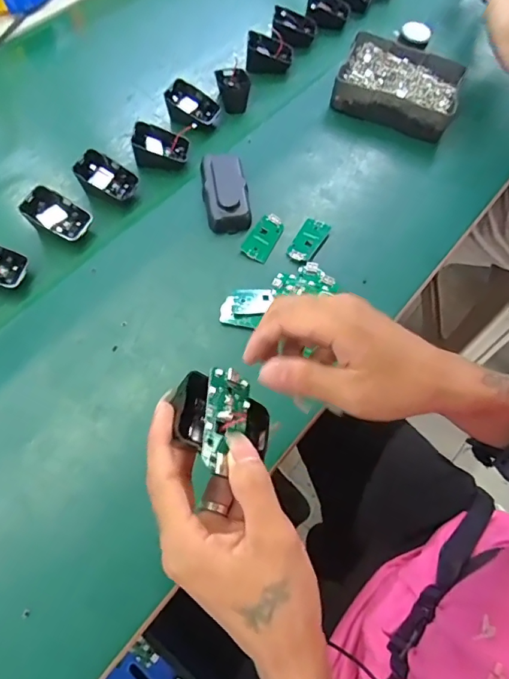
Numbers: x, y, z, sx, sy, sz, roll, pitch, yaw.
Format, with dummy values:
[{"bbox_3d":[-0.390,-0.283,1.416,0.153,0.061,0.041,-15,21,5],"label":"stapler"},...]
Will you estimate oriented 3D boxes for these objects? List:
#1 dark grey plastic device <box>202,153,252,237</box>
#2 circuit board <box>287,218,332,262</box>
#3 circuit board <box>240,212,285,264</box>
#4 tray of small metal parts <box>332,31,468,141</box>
[{"bbox_3d":[-0.034,-0.176,0.542,0.050,0.024,0.103,-9,65,-7],"label":"dark grey plastic device"},{"bbox_3d":[0.062,-0.115,0.533,0.030,0.005,0.061,29,67,11],"label":"circuit board"},{"bbox_3d":[0.011,-0.118,0.531,0.031,0.004,0.065,25,66,9],"label":"circuit board"},{"bbox_3d":[0.197,-0.346,0.637,0.157,0.048,0.124,20,66,7],"label":"tray of small metal parts"}]

